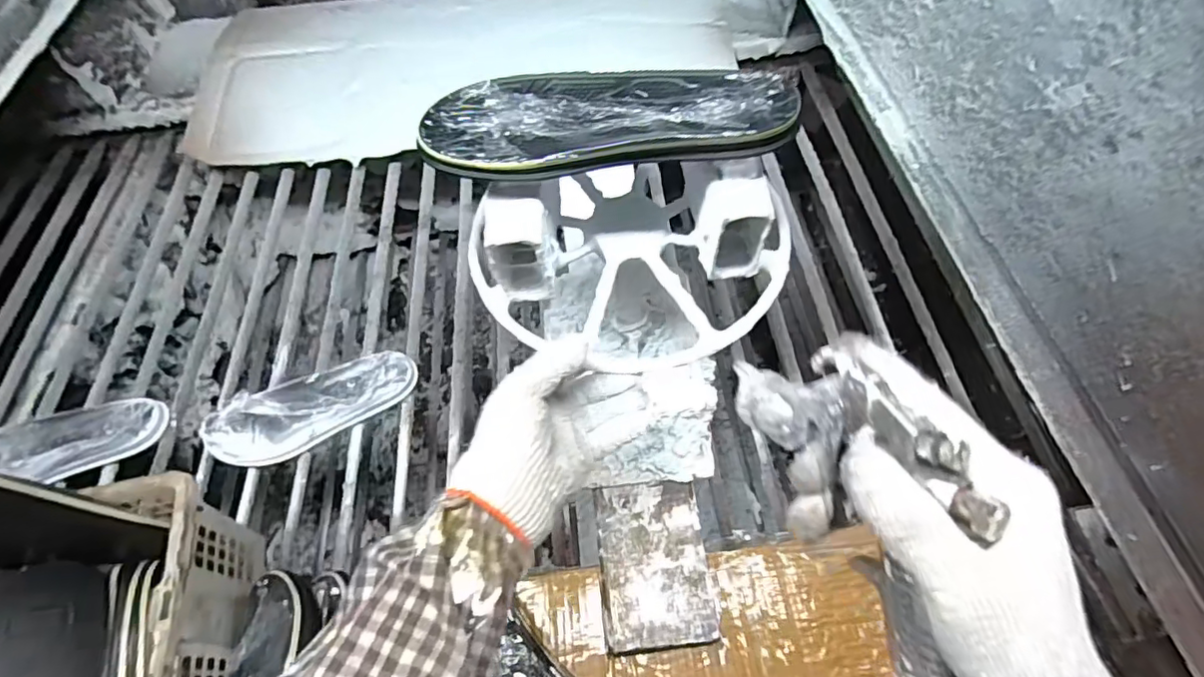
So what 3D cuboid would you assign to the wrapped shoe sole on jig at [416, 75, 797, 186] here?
[{"bbox_3d":[0.004,-0.164,0.418,0.258,0.017,0.099,-5,59,0],"label":"wrapped shoe sole on jig"}]

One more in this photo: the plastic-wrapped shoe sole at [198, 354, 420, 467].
[{"bbox_3d":[-0.381,0.085,0.755,0.265,0.033,0.105,-26,61,-12],"label":"plastic-wrapped shoe sole"}]

